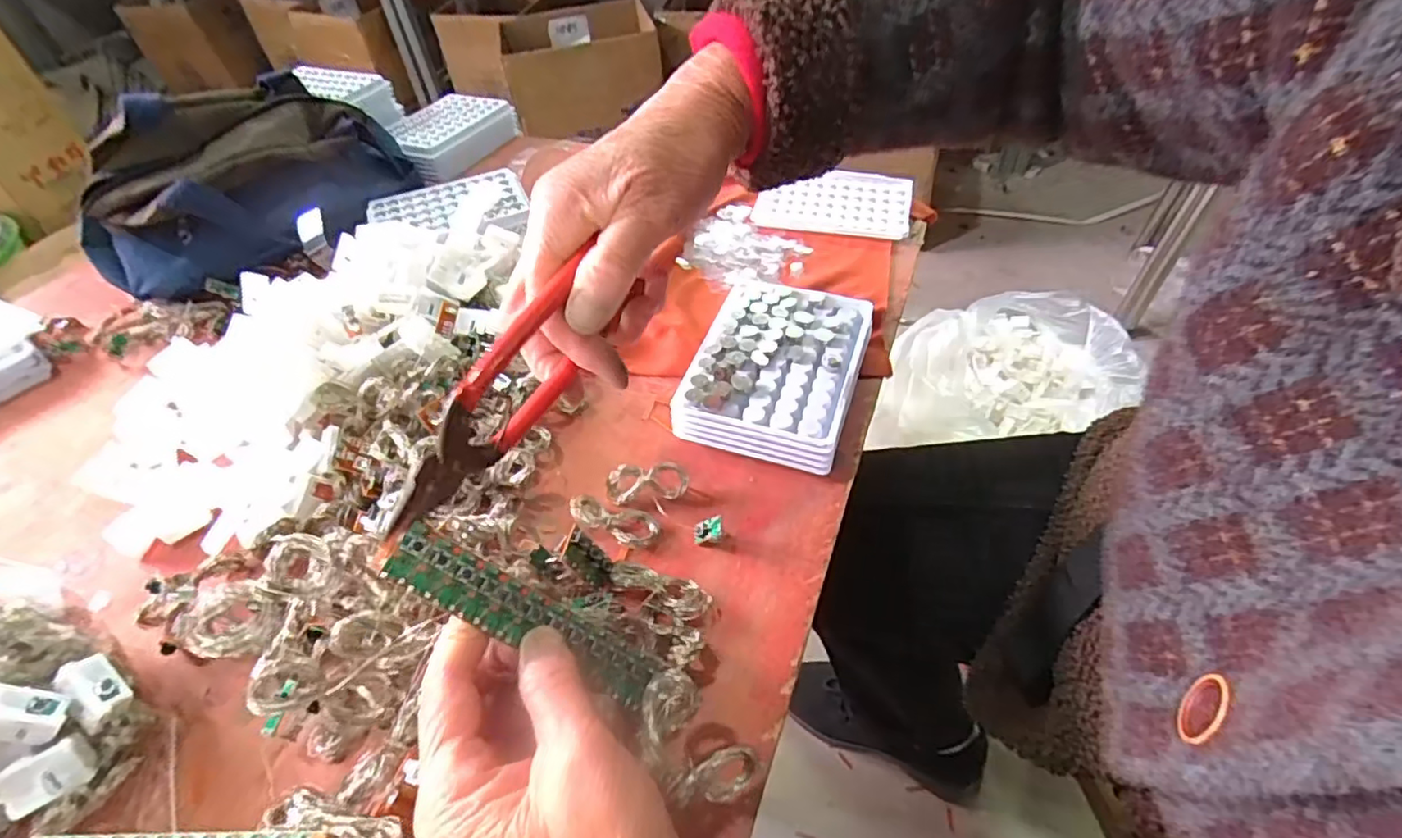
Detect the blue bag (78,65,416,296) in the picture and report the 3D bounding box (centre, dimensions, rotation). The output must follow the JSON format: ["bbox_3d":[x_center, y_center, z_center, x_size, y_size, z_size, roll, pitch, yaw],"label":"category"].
[{"bbox_3d":[-0.362,-0.203,0.514,0.107,0.099,0.248,26,56,24],"label":"blue bag"}]

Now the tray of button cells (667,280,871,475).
[{"bbox_3d":[0.049,-0.033,0.395,0.095,0.030,0.134,13,52,15],"label":"tray of button cells"}]

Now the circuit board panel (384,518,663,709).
[{"bbox_3d":[-0.064,0.076,0.238,0.111,0.008,0.020,37,48,-21],"label":"circuit board panel"}]

